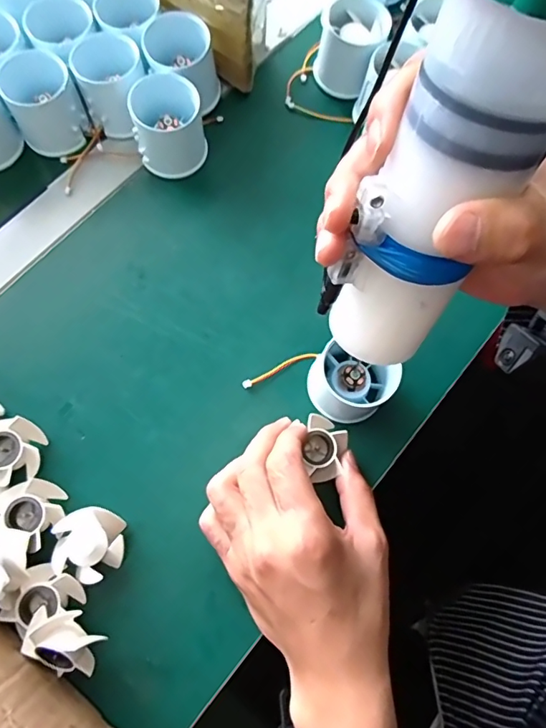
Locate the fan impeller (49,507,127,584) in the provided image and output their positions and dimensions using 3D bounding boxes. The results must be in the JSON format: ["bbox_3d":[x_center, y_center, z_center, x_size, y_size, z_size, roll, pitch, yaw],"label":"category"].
[{"bbox_3d":[-0.116,0.114,0.305,0.042,0.017,0.043,1,73,-2],"label":"fan impeller"}]

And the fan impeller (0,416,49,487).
[{"bbox_3d":[-0.172,0.057,0.317,0.038,0.019,0.042,-3,74,-3],"label":"fan impeller"}]

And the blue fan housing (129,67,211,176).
[{"bbox_3d":[-0.081,-0.184,0.374,0.054,0.053,0.057,-13,74,-6],"label":"blue fan housing"}]

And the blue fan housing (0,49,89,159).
[{"bbox_3d":[-0.178,-0.205,0.379,0.051,0.046,0.059,-26,76,-9],"label":"blue fan housing"}]

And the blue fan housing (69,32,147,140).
[{"bbox_3d":[-0.125,-0.216,0.380,0.059,0.048,0.054,29,75,6],"label":"blue fan housing"}]

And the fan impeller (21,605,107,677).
[{"bbox_3d":[-0.121,0.162,0.281,0.044,0.036,0.033,36,76,8],"label":"fan impeller"}]

